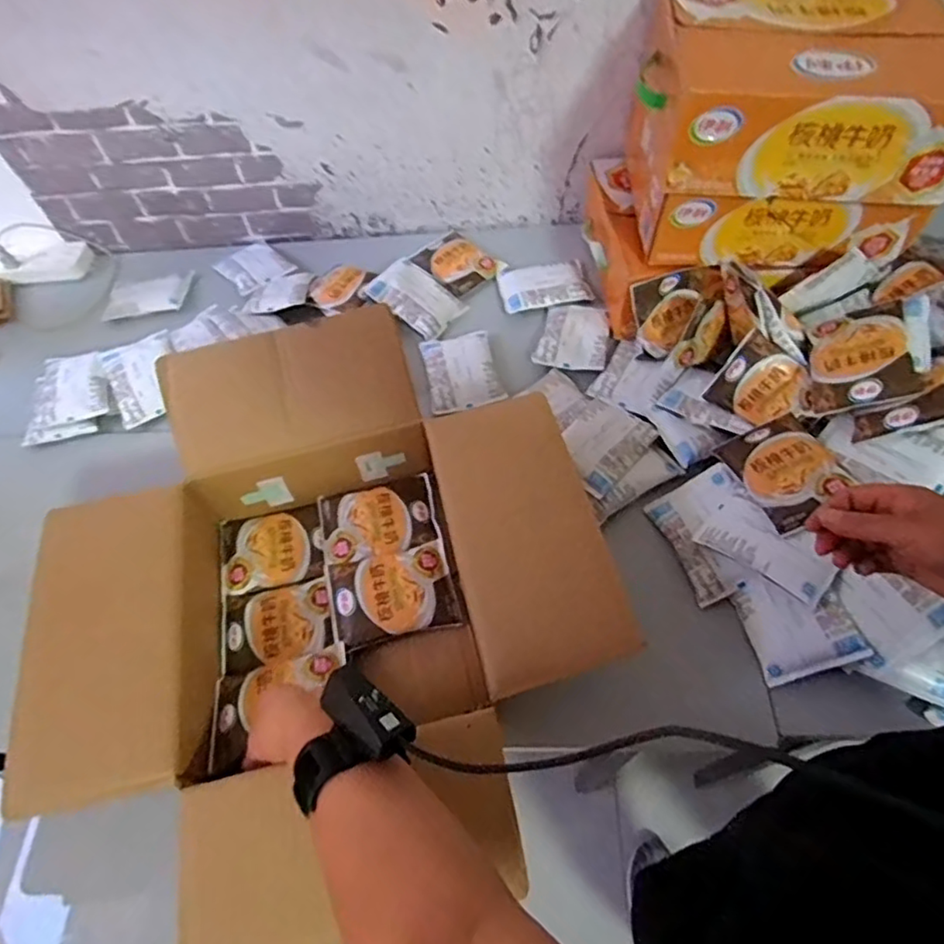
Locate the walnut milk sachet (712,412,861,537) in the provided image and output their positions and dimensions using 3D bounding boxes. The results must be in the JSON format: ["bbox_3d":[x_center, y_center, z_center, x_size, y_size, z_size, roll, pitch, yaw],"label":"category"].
[{"bbox_3d":[0.334,-0.005,0.660,0.090,0.017,0.127,-30,48,8],"label":"walnut milk sachet"}]

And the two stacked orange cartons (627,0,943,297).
[{"bbox_3d":[0.376,-0.418,0.758,0.322,0.225,0.297,0,58,4],"label":"two stacked orange cartons"}]

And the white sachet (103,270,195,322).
[{"bbox_3d":[-0.520,-0.284,1.000,0.137,0.013,0.076,-10,58,-1],"label":"white sachet"}]

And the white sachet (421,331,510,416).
[{"bbox_3d":[-0.014,-0.142,0.854,0.096,0.011,0.130,-11,58,-3],"label":"white sachet"}]

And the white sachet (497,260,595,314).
[{"bbox_3d":[0.109,-0.288,0.940,0.130,0.014,0.096,-7,58,0],"label":"white sachet"}]

